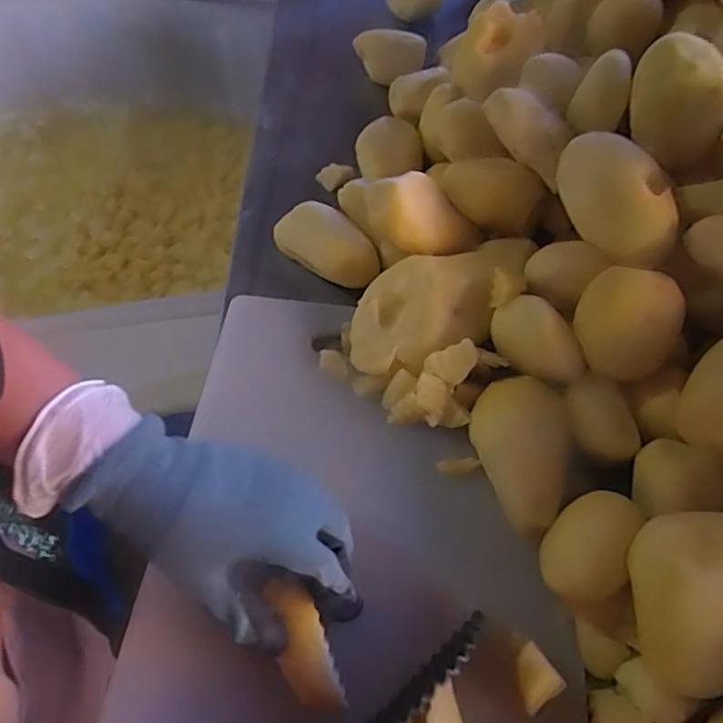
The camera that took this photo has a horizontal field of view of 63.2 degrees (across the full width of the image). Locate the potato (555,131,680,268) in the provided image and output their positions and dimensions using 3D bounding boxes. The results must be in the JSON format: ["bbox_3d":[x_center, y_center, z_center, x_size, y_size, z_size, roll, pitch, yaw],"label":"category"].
[{"bbox_3d":[0.162,-0.106,0.376,0.049,0.045,0.094,-25,61,-14],"label":"potato"}]

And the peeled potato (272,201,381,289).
[{"bbox_3d":[-0.025,-0.092,0.467,0.094,0.034,0.041,36,65,21],"label":"peeled potato"}]

